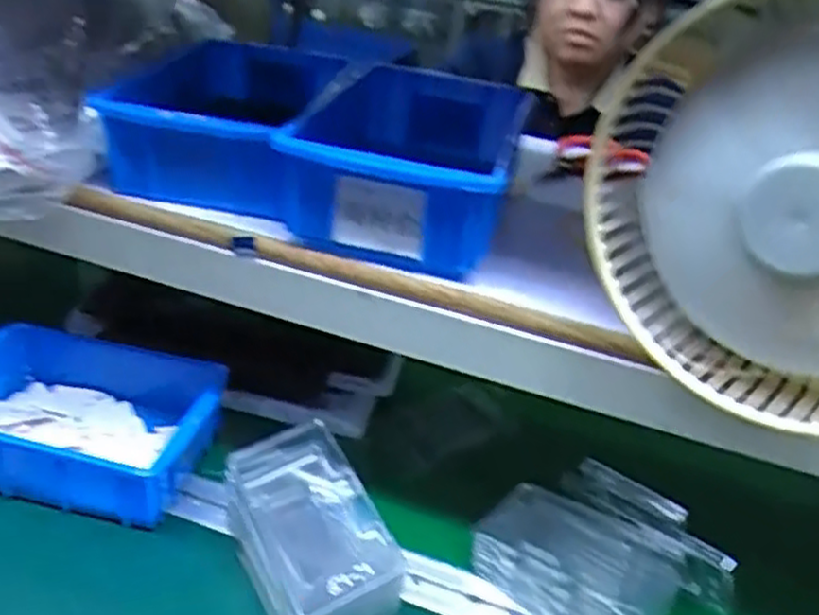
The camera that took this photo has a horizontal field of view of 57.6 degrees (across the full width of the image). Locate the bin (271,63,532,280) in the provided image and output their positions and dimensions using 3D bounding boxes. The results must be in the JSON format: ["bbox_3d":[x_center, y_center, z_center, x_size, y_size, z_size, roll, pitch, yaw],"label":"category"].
[{"bbox_3d":[0.000,-0.095,0.482,0.134,0.085,0.171,12,32,7],"label":"bin"}]

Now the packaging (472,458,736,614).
[{"bbox_3d":[0.132,0.176,0.516,0.163,0.090,0.081,24,35,25],"label":"packaging"}]

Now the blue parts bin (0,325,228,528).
[{"bbox_3d":[-0.263,0.094,0.602,0.206,0.075,0.142,9,32,2],"label":"blue parts bin"}]

